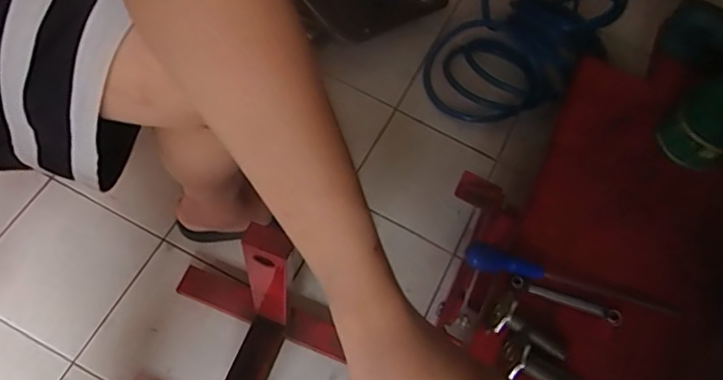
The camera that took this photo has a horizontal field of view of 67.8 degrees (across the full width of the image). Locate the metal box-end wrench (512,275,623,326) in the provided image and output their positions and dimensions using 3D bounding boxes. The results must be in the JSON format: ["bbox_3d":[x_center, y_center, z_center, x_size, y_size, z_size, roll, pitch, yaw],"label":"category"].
[{"bbox_3d":[0.246,0.133,0.645,0.138,0.017,0.015,17,64,5],"label":"metal box-end wrench"}]

